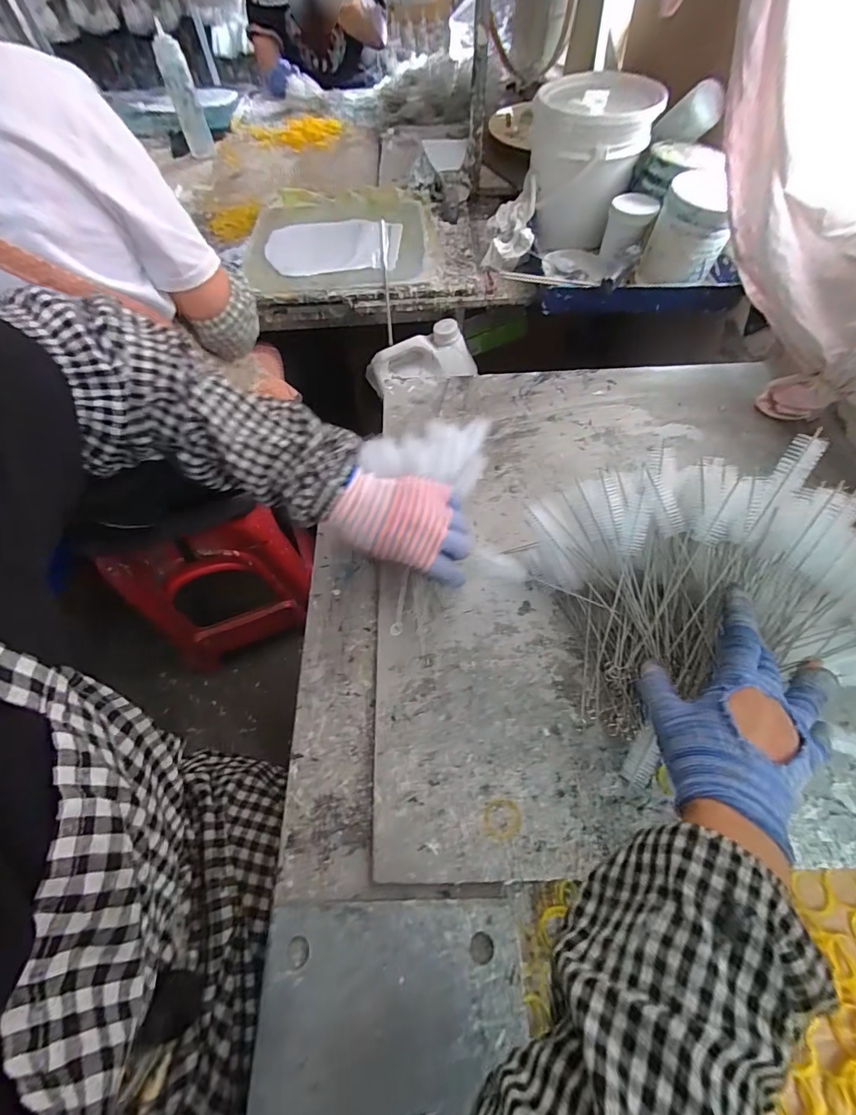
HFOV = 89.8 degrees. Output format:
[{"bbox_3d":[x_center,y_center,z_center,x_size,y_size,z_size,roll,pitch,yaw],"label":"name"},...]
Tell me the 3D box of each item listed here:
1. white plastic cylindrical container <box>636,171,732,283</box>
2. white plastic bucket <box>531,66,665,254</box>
[{"bbox_3d":[0.418,-0.523,0.688,0.111,0.107,0.126,22,65,14],"label":"white plastic cylindrical container"},{"bbox_3d":[0.281,-0.705,0.778,0.185,0.194,0.190,-1,61,2],"label":"white plastic bucket"}]

